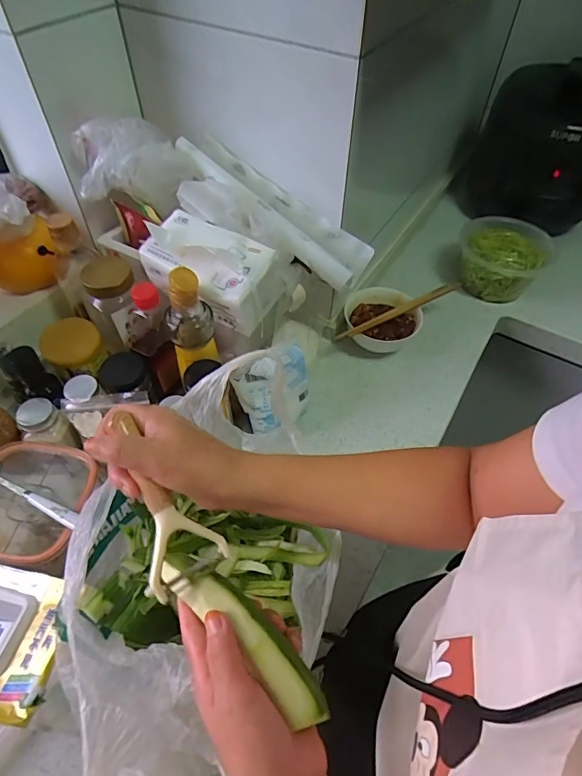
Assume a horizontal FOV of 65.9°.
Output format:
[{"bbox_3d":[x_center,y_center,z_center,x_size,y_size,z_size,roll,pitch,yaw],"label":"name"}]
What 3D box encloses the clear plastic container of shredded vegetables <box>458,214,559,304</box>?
[{"bbox_3d":[0.395,-0.244,0.854,0.152,0.093,0.164,26,56,16],"label":"clear plastic container of shredded vegetables"}]

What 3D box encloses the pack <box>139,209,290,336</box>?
[{"bbox_3d":[-0.099,-0.148,0.572,0.160,0.086,0.087,27,56,17],"label":"pack"}]

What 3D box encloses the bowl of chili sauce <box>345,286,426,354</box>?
[{"bbox_3d":[0.152,-0.108,0.758,0.124,0.066,0.102,11,53,6],"label":"bowl of chili sauce"}]

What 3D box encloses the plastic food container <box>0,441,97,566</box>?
[{"bbox_3d":[-0.302,0.143,0.532,0.134,0.084,0.140,8,53,4],"label":"plastic food container"}]

